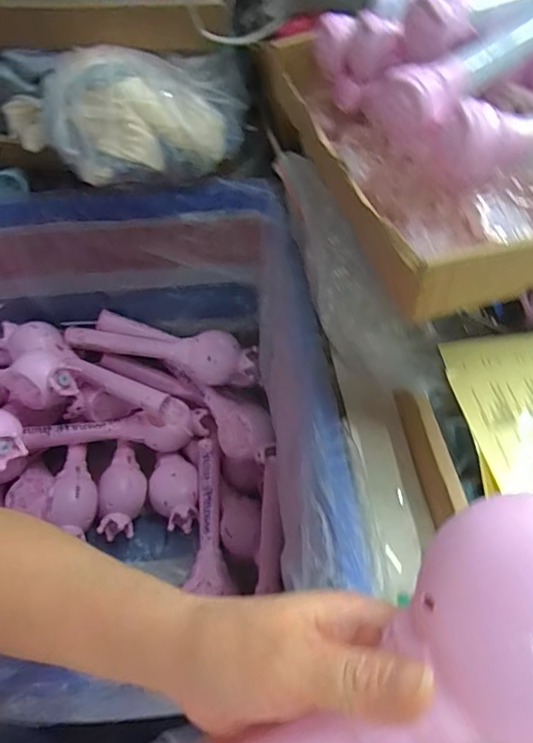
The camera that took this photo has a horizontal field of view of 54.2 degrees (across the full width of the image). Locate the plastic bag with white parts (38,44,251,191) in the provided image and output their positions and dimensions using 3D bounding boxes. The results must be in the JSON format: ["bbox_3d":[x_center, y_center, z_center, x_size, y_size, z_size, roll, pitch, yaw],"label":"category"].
[{"bbox_3d":[-0.144,-0.315,0.657,0.255,0.140,0.092,-12,48,-9],"label":"plastic bag with white parts"}]

